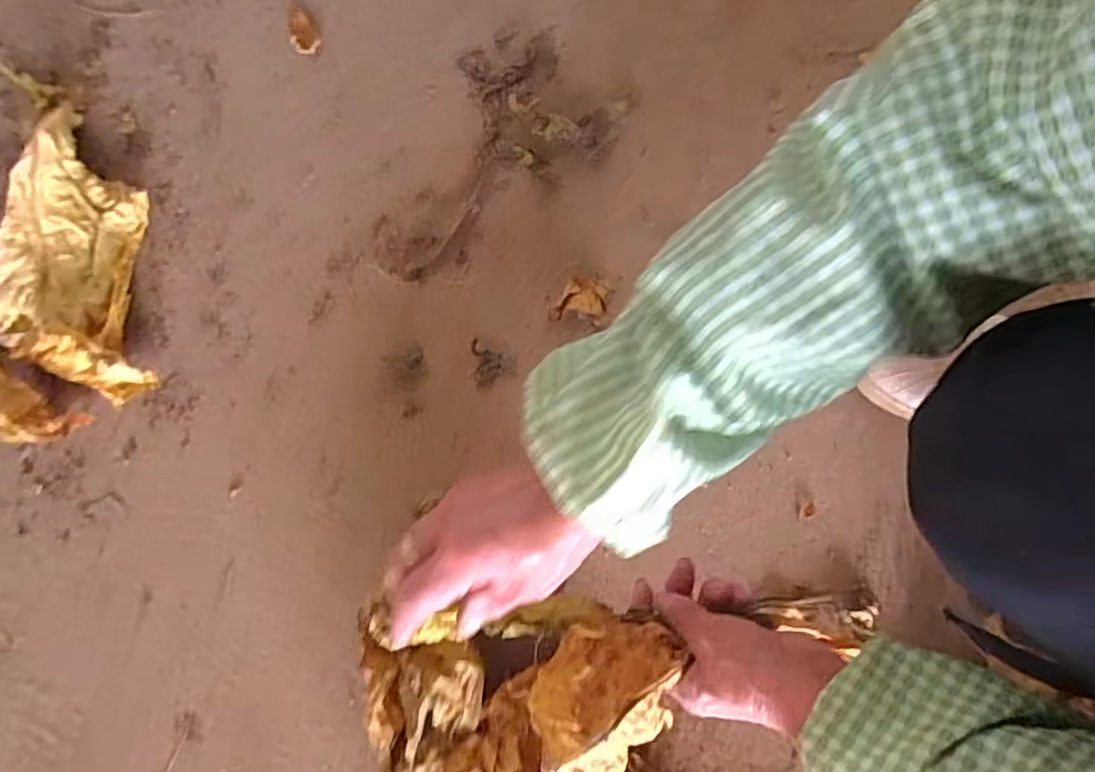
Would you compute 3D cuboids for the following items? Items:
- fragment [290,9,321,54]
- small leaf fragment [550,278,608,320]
[{"bbox_3d":[-0.226,-0.326,0.588,0.024,0.005,0.051,-26,77,-6],"label":"fragment"},{"bbox_3d":[0.027,-0.071,0.523,0.042,0.020,0.036,10,76,3],"label":"small leaf fragment"}]

